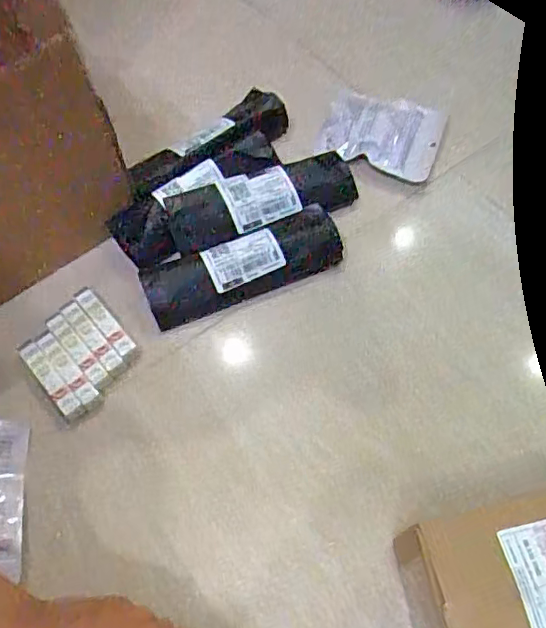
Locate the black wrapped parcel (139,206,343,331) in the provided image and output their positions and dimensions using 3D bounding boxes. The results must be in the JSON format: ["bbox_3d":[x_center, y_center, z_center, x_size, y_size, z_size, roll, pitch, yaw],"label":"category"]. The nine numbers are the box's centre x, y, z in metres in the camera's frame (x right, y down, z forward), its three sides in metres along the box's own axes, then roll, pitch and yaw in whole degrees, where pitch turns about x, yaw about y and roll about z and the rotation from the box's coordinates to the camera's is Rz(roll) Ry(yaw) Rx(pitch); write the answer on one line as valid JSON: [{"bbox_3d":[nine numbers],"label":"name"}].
[{"bbox_3d":[-0.030,-0.050,0.595,0.207,0.038,0.068,-18,61,-7],"label":"black wrapped parcel"}]

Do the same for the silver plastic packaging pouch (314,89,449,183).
[{"bbox_3d":[0.128,-0.216,0.678,0.133,0.016,0.117,18,63,12],"label":"silver plastic packaging pouch"}]

